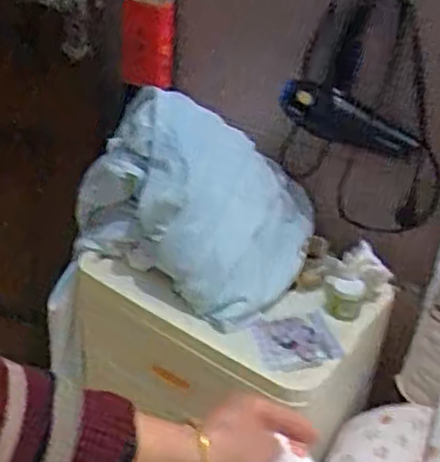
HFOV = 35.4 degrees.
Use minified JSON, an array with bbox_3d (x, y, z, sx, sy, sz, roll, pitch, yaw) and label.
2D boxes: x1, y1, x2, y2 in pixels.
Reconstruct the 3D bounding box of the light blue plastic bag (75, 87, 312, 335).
[{"bbox_3d":[-0.036,-0.074,1.301,0.419,0.308,0.298,26,36,30],"label":"light blue plastic bag"}]

